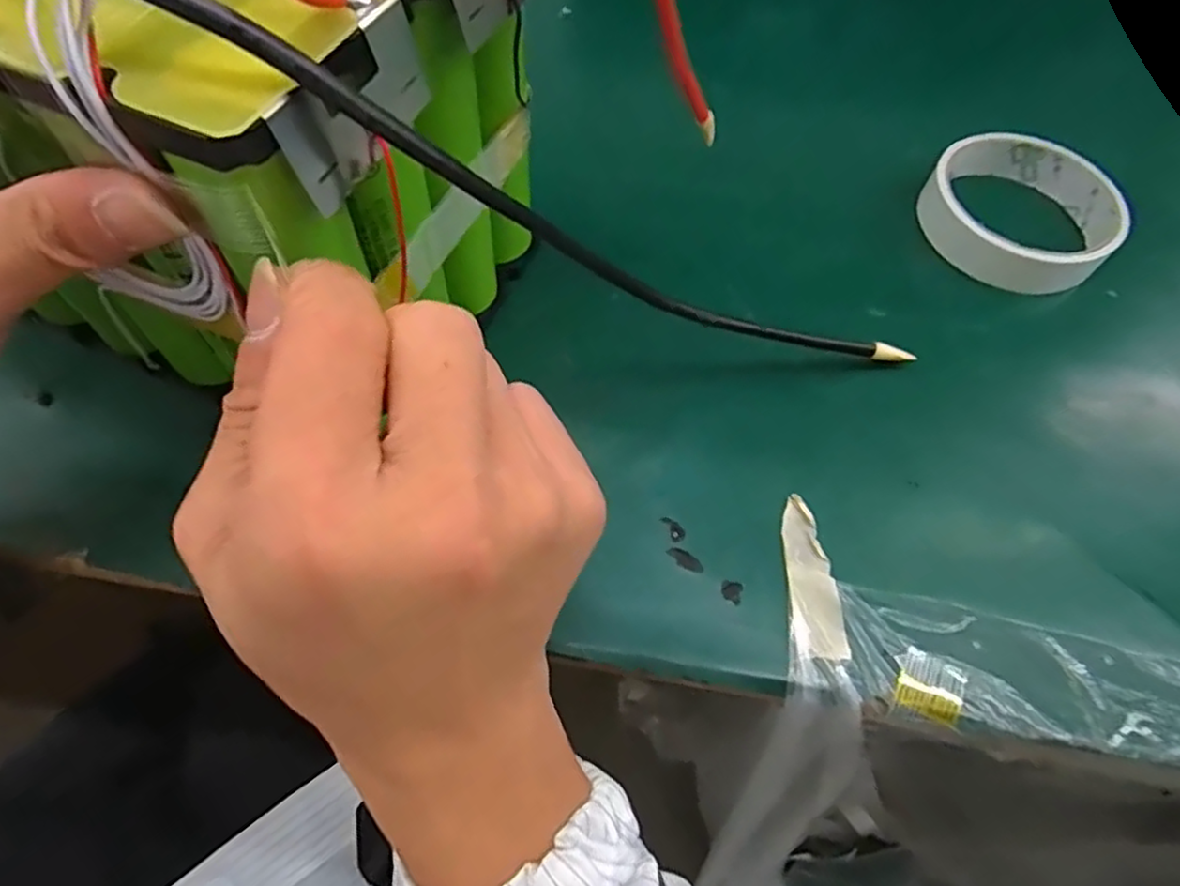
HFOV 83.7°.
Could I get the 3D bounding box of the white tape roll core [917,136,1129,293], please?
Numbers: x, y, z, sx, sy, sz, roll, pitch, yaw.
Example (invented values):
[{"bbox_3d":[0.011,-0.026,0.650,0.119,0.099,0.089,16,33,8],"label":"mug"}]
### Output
[{"bbox_3d":[0.209,-0.112,0.319,0.076,0.027,0.085,-33,69,-18],"label":"white tape roll core"}]

